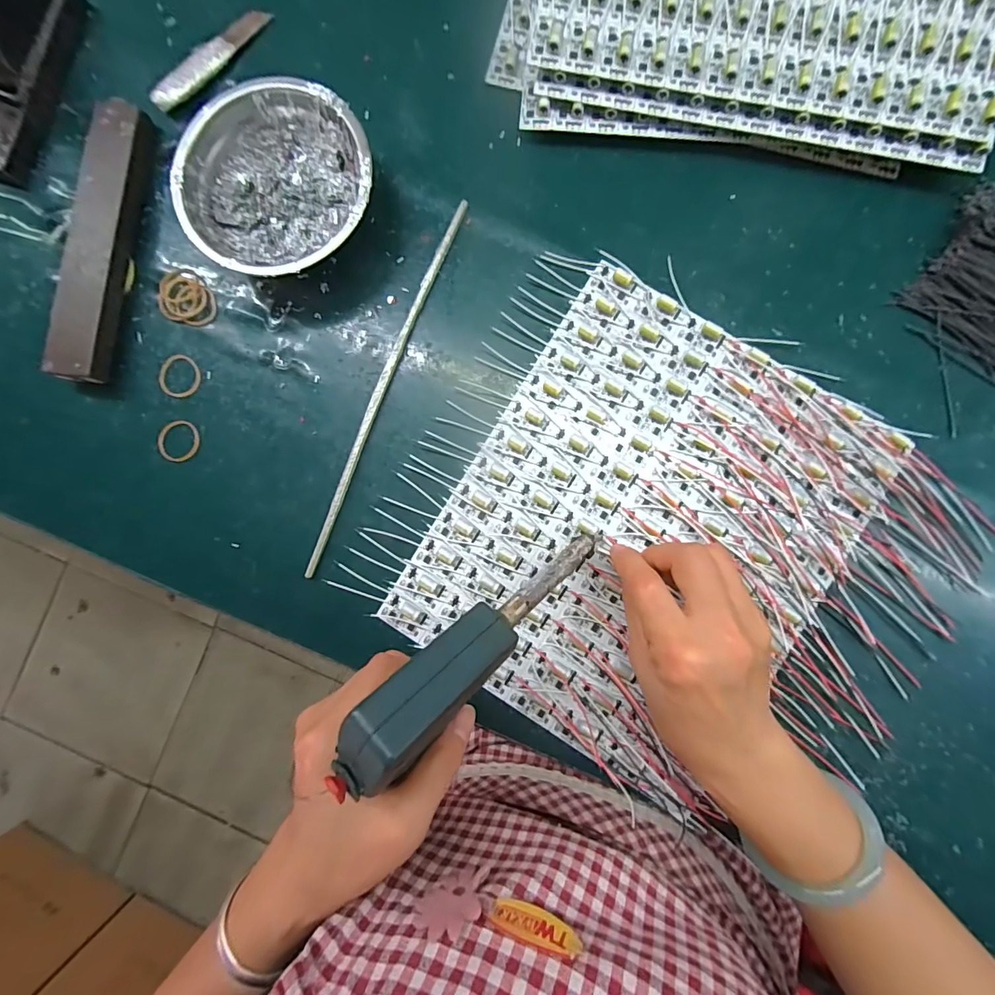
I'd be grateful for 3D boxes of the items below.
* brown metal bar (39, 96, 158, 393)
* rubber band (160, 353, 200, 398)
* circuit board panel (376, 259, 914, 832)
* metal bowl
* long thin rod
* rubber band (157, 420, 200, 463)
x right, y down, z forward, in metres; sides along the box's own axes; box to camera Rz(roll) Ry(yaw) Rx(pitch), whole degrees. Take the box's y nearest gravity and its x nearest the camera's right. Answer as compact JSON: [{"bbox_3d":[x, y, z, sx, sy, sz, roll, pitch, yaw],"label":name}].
[{"bbox_3d":[-0.283,-0.183,0.314,0.034,0.021,0.202,8,88,3],"label":"brown metal bar"},{"bbox_3d":[-0.228,-0.087,0.317,0.028,0.004,0.030,21,89,3],"label":"rubber band"},{"bbox_3d":[0.096,0.021,0.295,0.238,0.010,0.281,33,90,4],"label":"circuit board panel"},{"bbox_3d":[-0.143,-0.205,0.301,0.124,0.040,0.125,0,88,3],"label":"metal bowl"},{"bbox_3d":[-0.080,-0.077,0.309,0.012,0.006,0.276,22,89,3],"label":"long thin rod"},{"bbox_3d":[-0.229,-0.041,0.316,0.027,0.005,0.030,29,90,4],"label":"rubber band"}]

